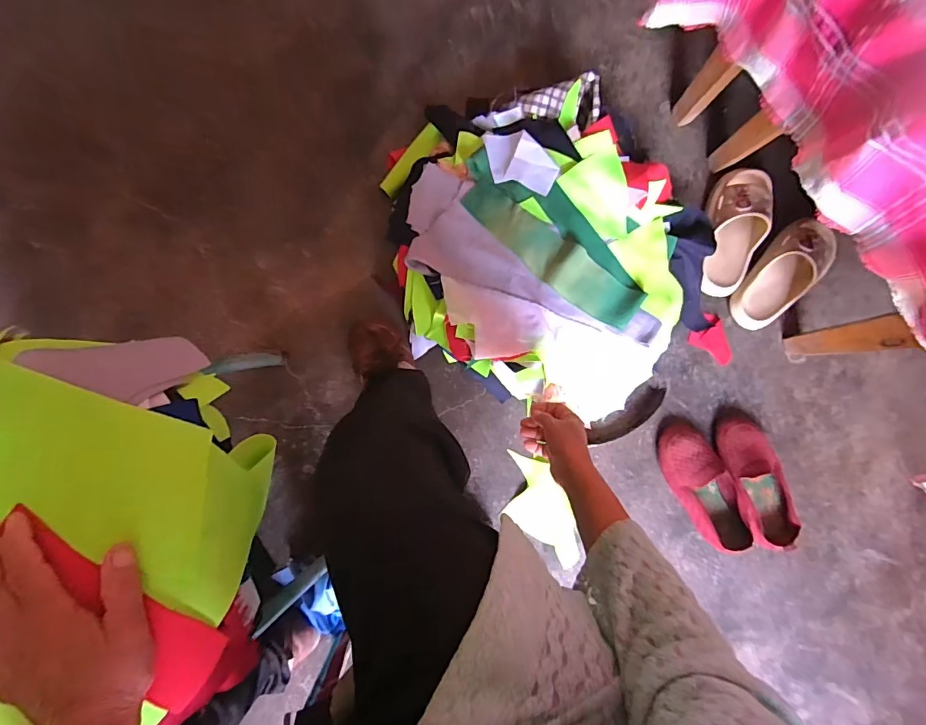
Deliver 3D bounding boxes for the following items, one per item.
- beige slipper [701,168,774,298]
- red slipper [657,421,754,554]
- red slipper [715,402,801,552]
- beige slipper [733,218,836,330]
[{"bbox_3d":[0.466,-0.224,0.782,0.088,0.072,0.219,9,99,-2],"label":"beige slipper"},{"bbox_3d":[0.406,0.209,0.769,0.092,0.046,0.225,-28,88,-4],"label":"red slipper"},{"bbox_3d":[0.496,0.196,0.775,0.093,0.050,0.239,-13,87,-3],"label":"red slipper"},{"bbox_3d":[0.555,-0.149,0.782,0.102,0.053,0.210,36,98,0],"label":"beige slipper"}]

